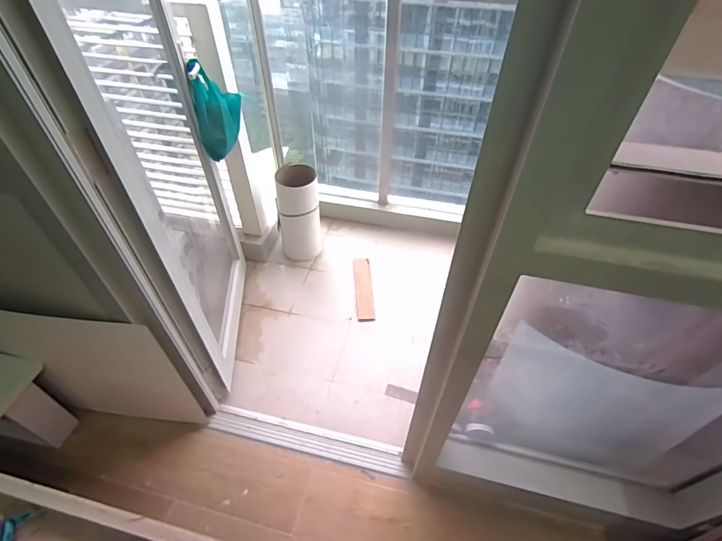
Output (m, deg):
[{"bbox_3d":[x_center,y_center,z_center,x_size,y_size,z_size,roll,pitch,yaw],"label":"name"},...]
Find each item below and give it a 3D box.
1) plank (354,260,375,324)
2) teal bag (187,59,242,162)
[{"bbox_3d":[0.014,0.085,1.903,0.086,0.013,0.401,-3,46,-3],"label":"plank"},{"bbox_3d":[-0.505,-0.562,1.358,0.137,0.282,0.131,-2,46,-2],"label":"teal bag"}]

